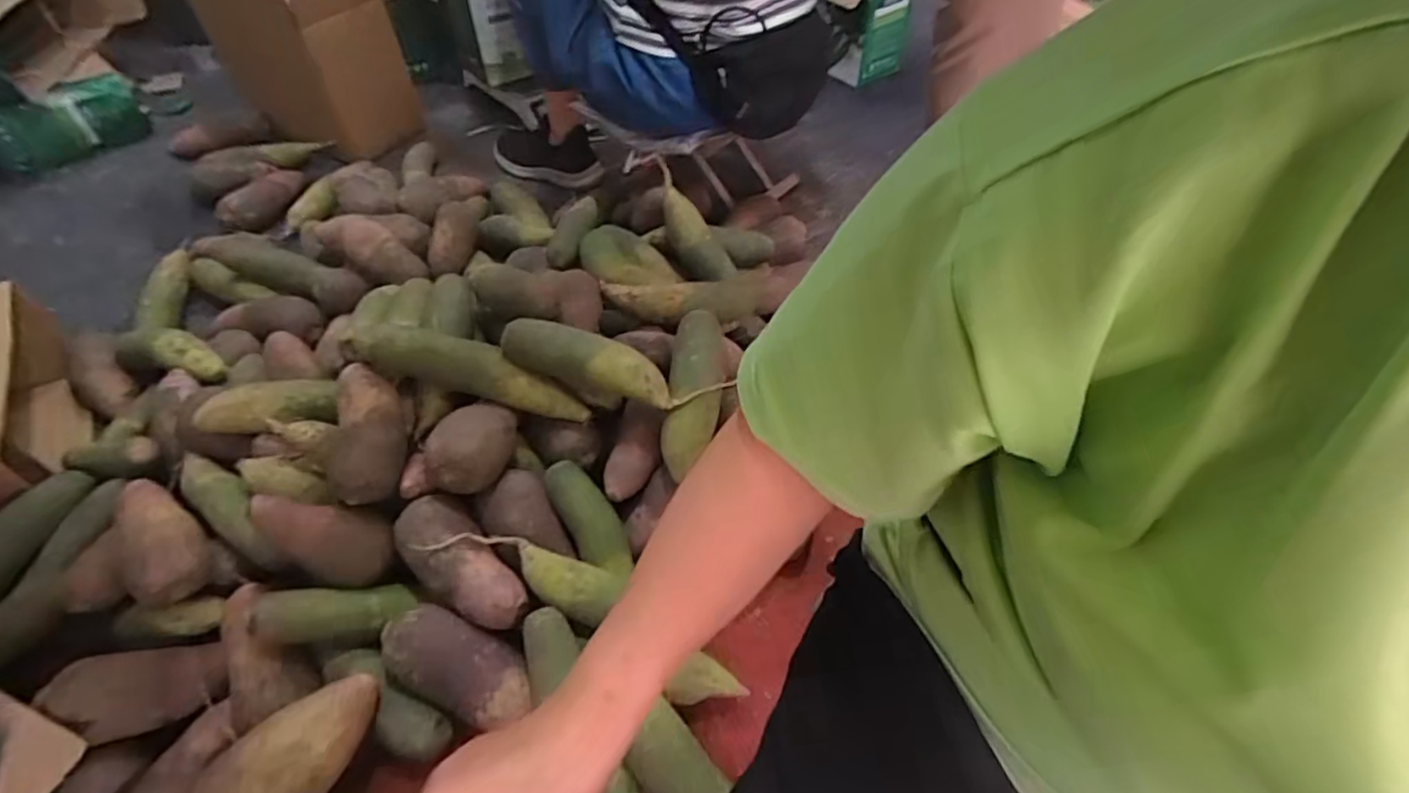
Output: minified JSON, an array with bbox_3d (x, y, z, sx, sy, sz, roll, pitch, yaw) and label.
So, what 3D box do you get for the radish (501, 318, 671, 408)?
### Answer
[{"bbox_3d":[-0.124,-0.040,0.719,0.185,0.050,0.049,11,50,10],"label":"radish"}]

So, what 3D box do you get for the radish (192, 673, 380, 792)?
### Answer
[{"bbox_3d":[-0.351,0.307,0.574,0.078,0.062,0.150,34,58,26],"label":"radish"}]

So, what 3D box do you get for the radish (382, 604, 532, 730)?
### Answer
[{"bbox_3d":[-0.241,0.263,0.661,0.149,0.070,0.071,32,64,-1],"label":"radish"}]

